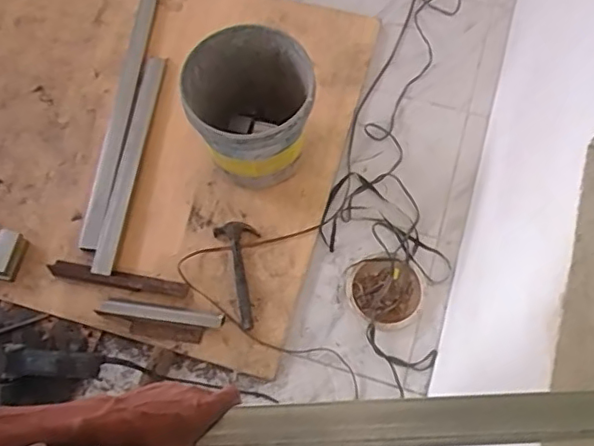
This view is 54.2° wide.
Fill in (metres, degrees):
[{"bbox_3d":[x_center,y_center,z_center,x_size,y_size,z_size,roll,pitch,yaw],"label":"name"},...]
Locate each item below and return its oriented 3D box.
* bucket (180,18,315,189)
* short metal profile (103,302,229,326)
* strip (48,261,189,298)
[{"bbox_3d":[-0.117,-0.275,1.474,0.301,0.317,0.290,-1,69,2],"label":"bucket"},{"bbox_3d":[-0.329,0.221,1.434,0.302,0.020,0.034,7,70,5],"label":"short metal profile"},{"bbox_3d":[-0.454,0.144,1.479,0.358,0.020,0.040,10,70,6],"label":"strip"}]

